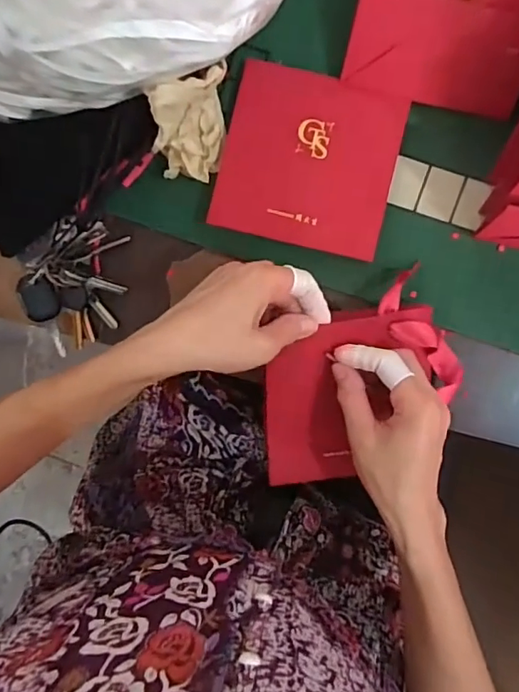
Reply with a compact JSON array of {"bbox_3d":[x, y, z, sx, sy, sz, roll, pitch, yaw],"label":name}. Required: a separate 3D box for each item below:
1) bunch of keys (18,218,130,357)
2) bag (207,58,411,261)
[{"bbox_3d":[-0.164,-0.052,0.460,0.081,0.030,0.114,20,96,2],"label":"bunch of keys"},{"bbox_3d":[0.041,-0.153,0.429,0.139,0.007,0.137,13,91,0],"label":"bag"}]

